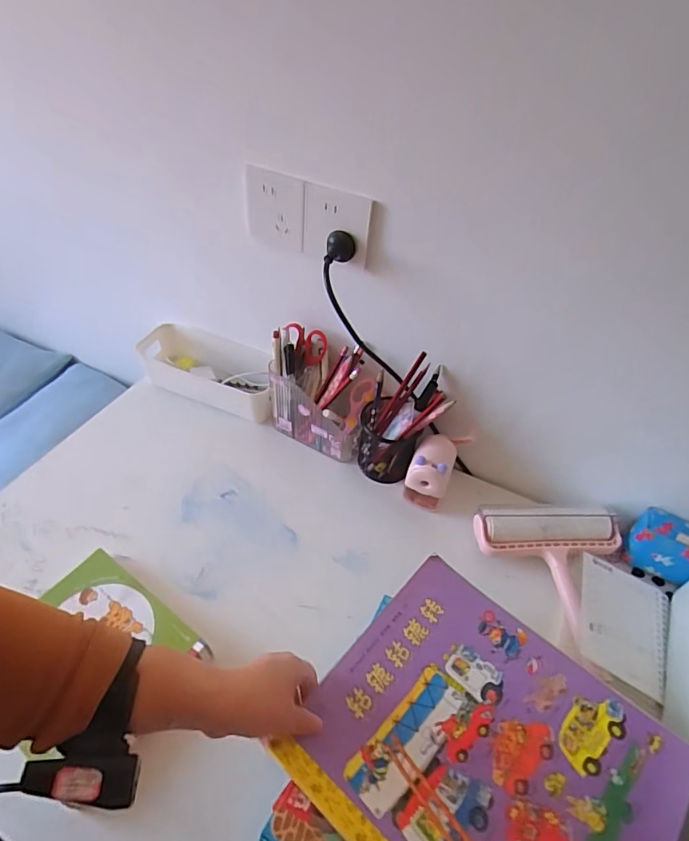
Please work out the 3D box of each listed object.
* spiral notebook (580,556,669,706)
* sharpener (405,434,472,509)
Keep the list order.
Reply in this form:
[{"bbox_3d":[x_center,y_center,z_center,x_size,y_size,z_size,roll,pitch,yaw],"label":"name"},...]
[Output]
[{"bbox_3d":[0.332,0.239,0.581,0.109,0.005,0.147,28,44,4],"label":"spiral notebook"},{"bbox_3d":[0.124,0.066,0.686,0.061,0.089,0.093,24,48,18],"label":"sharpener"}]

